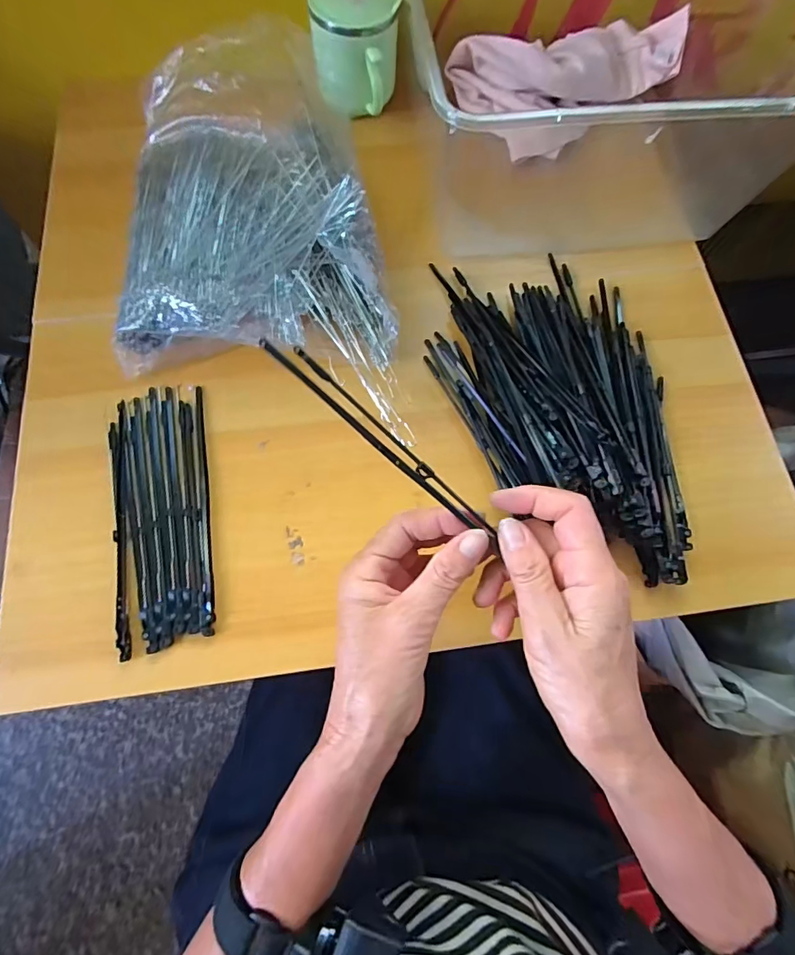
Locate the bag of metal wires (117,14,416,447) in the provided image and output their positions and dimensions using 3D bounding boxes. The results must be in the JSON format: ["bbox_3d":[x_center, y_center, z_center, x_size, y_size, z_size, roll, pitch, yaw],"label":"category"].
[{"bbox_3d":[-0.101,-0.201,0.376,0.227,0.076,0.305,2,74,-2],"label":"bag of metal wires"}]

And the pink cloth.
[{"bbox_3d":[0.167,-0.406,0.462,0.191,0.049,0.133,-31,78,-10],"label":"pink cloth"}]

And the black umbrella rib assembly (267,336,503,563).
[{"bbox_3d":[-0.002,-0.016,0.247,0.162,0.008,0.012,41,76,-11],"label":"black umbrella rib assembly"}]

